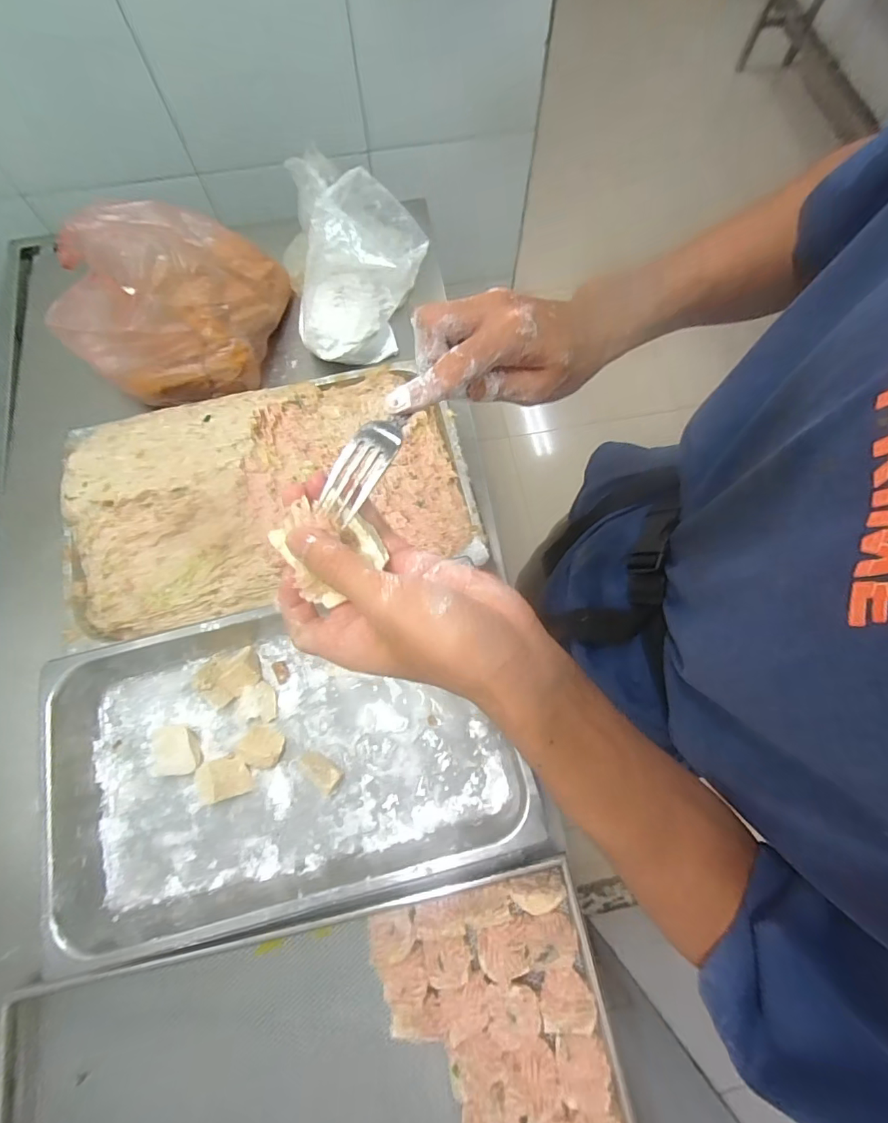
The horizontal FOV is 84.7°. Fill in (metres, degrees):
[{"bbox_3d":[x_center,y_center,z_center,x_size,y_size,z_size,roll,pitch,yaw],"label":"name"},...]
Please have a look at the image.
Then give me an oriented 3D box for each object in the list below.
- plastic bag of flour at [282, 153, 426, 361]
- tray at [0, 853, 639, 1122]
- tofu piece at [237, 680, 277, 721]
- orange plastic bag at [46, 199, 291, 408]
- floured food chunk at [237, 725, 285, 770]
[{"bbox_3d":[-0.115,-0.382,0.672,0.179,0.211,0.116,-1,72,0],"label":"plastic bag of flour"},{"bbox_3d":[-0.114,0.572,0.470,0.591,0.064,0.401,-11,73,-3],"label":"tray"},{"bbox_3d":[-0.228,0.171,0.598,0.045,0.010,0.045,2,72,1],"label":"tofu piece"},{"bbox_3d":[-0.394,-0.373,0.697,0.300,0.149,0.240,-5,72,-1],"label":"orange plastic bag"},{"bbox_3d":[-0.220,0.222,0.583,0.050,0.029,0.048,-6,72,-2],"label":"floured food chunk"}]

